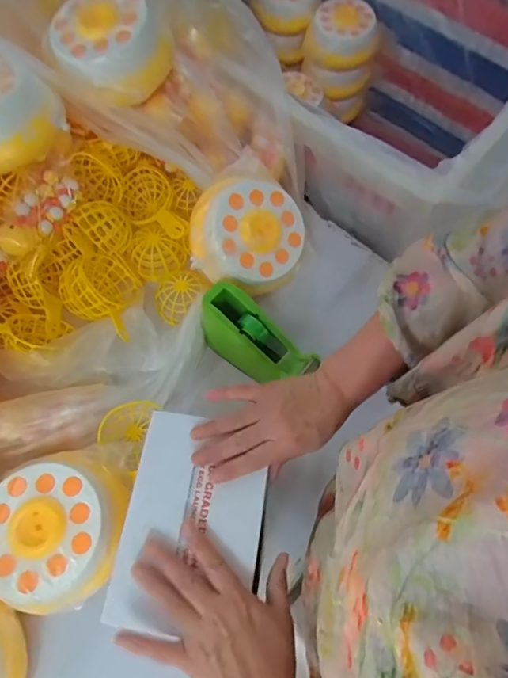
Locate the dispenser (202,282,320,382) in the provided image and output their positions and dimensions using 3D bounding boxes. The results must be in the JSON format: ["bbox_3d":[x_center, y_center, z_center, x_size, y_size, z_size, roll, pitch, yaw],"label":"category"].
[{"bbox_3d":[0.000,0.007,0.673,0.179,0.100,0.094,34,71,12],"label":"dispenser"}]

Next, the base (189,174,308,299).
[{"bbox_3d":[-0.014,-0.166,0.720,0.179,0.085,0.179,-2,101,-17],"label":"base"}]

